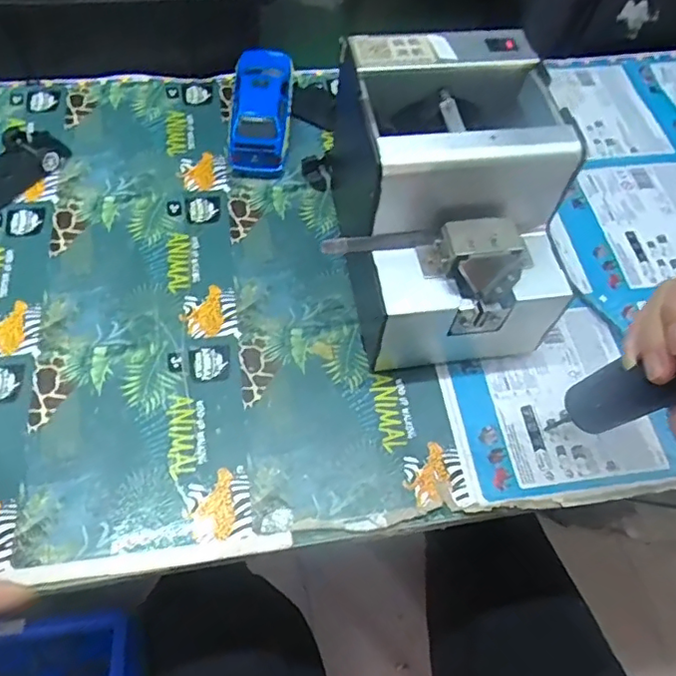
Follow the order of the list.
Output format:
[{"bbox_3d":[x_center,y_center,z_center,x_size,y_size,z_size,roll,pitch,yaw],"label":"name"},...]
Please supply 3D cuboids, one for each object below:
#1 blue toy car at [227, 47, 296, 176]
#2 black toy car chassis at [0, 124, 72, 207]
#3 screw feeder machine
[{"bbox_3d":[-0.065,-0.201,0.497,0.049,0.038,0.118,3,73,-3],"label":"blue toy car"},{"bbox_3d":[-0.276,-0.131,0.466,0.054,0.017,0.125,25,60,11],"label":"black toy car chassis"},{"bbox_3d":[0.065,-0.087,0.391,0.142,0.148,0.186,-8,59,-9],"label":"screw feeder machine"}]

